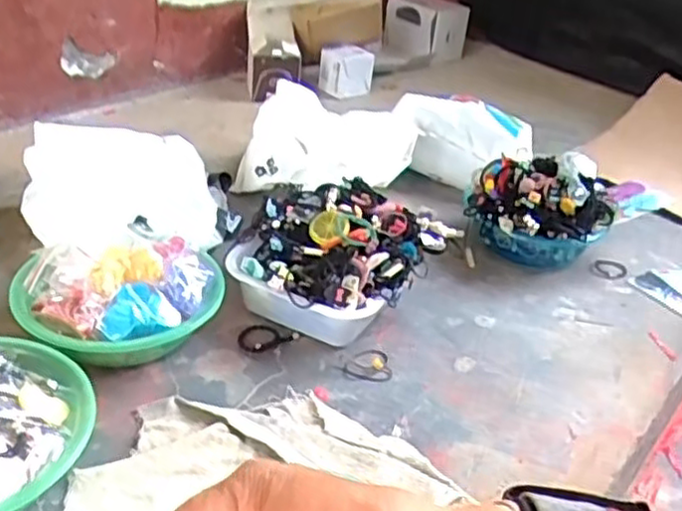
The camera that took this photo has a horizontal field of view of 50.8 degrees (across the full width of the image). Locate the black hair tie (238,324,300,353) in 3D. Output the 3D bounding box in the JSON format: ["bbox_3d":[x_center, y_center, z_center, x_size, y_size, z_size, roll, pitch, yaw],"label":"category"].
[{"bbox_3d":[-0.094,0.106,0.905,0.071,0.004,0.054,11,31,7],"label":"black hair tie"}]

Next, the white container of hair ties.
[{"bbox_3d":[-0.009,0.003,0.971,0.224,0.138,0.241,24,35,26],"label":"white container of hair ties"}]

